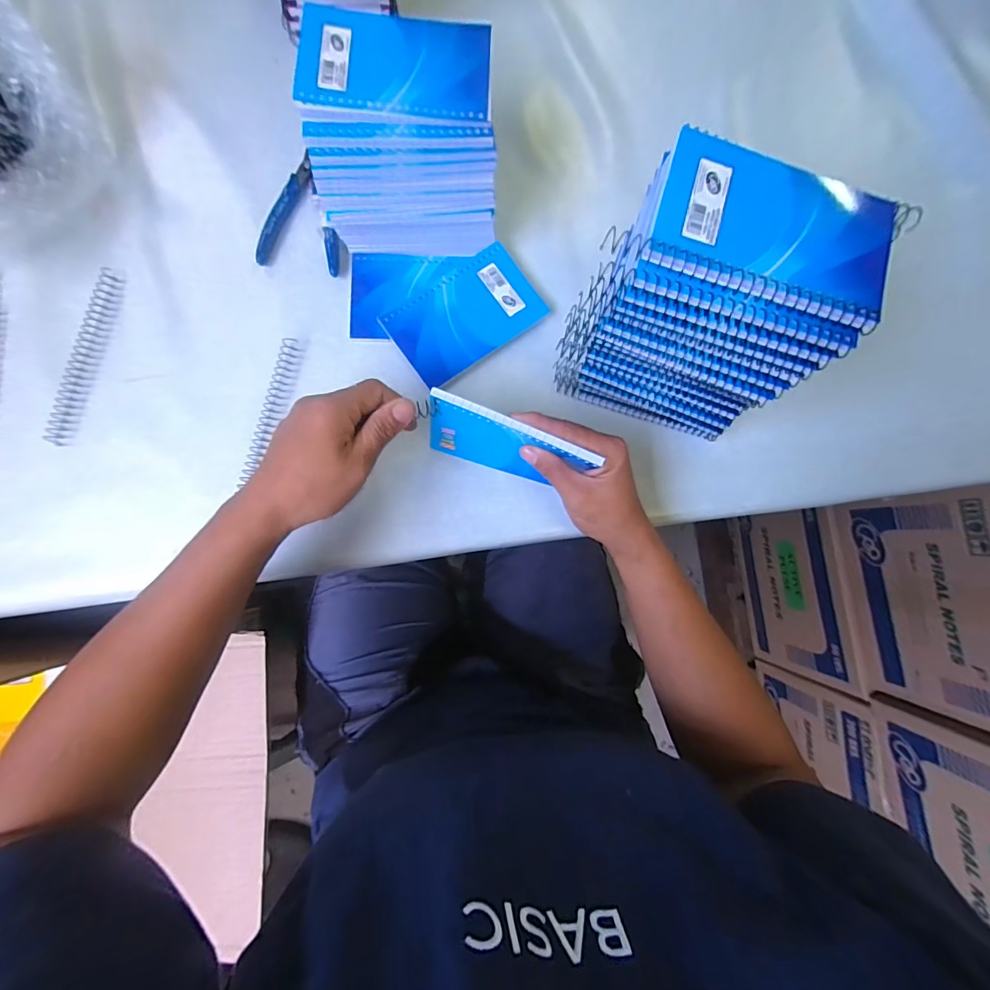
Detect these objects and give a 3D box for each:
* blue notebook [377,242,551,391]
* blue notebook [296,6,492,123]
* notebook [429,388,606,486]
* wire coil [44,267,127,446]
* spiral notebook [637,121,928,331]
[{"bbox_3d":[-0.027,-0.158,0.380,0.130,0.011,0.080,-35,88,-7],"label":"blue notebook"},{"bbox_3d":[-0.068,-0.298,0.297,0.129,0.006,0.087,-2,84,-4],"label":"blue notebook"},{"bbox_3d":[0.008,-0.036,0.332,0.123,0.078,0.009,22,69,-1],"label":"notebook"},{"bbox_3d":[-0.339,-0.117,0.355,0.019,0.008,0.153,12,83,-3],"label":"wire coil"},{"bbox_3d":[0.154,-0.144,0.232,0.130,0.008,0.087,20,83,-2],"label":"spiral notebook"}]

